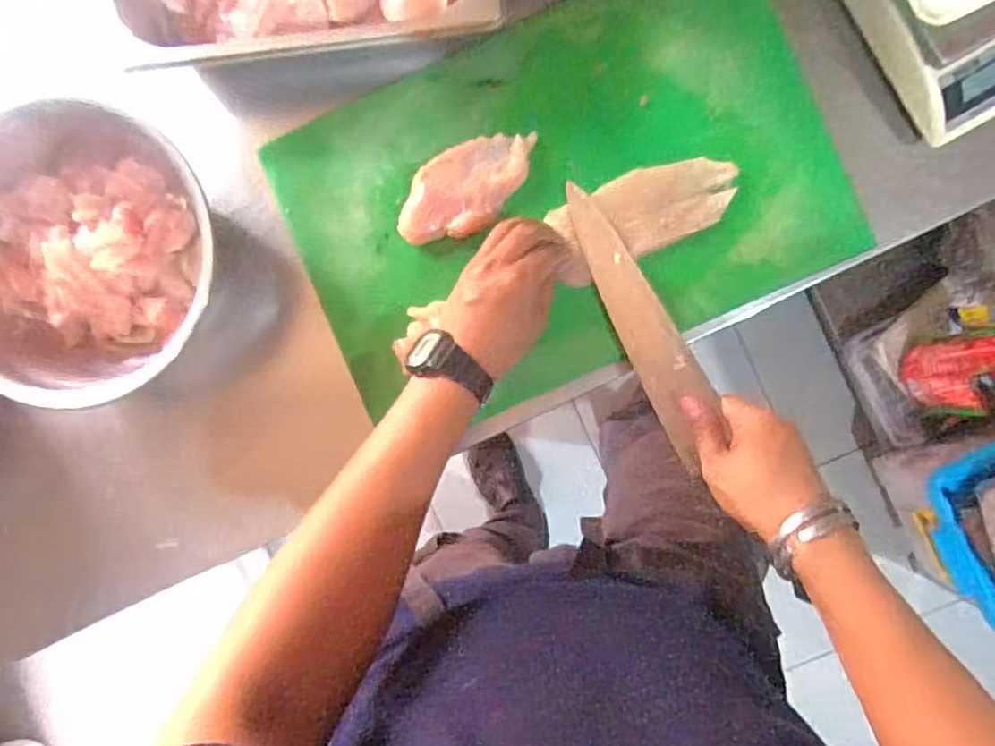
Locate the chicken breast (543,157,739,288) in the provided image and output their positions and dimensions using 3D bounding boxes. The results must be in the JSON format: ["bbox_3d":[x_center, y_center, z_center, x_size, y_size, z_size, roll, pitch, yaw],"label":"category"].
[{"bbox_3d":[0.121,-0.134,0.516,0.158,0.017,0.066,-23,90,4],"label":"chicken breast"}]

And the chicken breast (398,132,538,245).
[{"bbox_3d":[-0.026,-0.158,0.532,0.130,0.021,0.068,-30,90,3],"label":"chicken breast"}]

